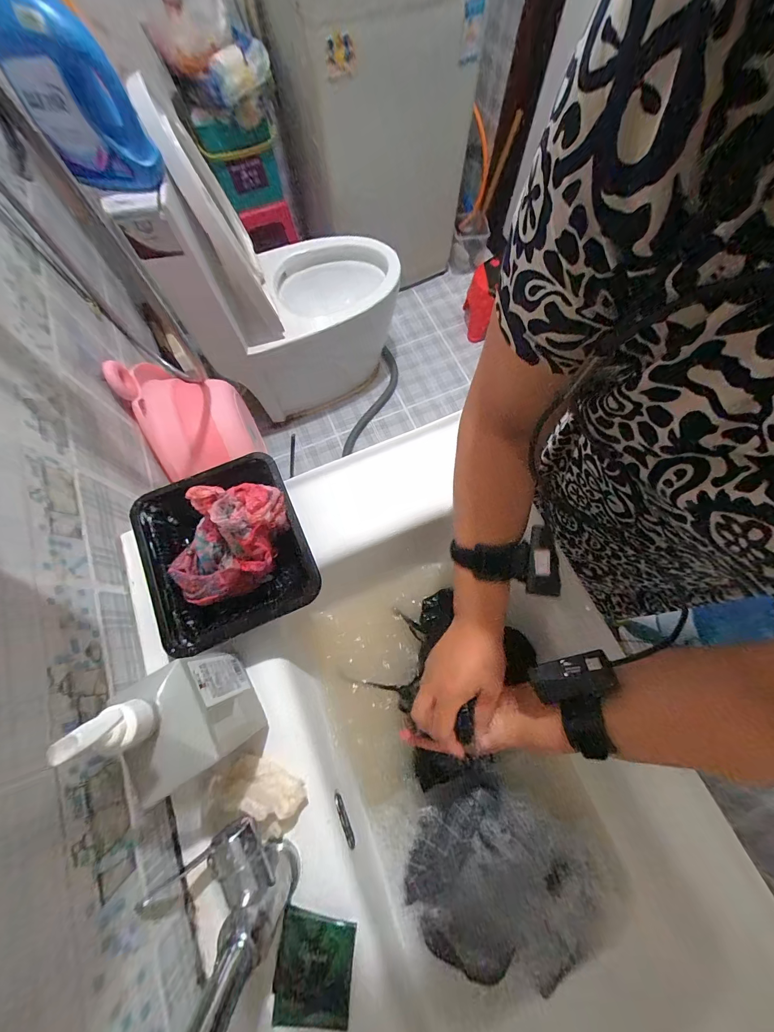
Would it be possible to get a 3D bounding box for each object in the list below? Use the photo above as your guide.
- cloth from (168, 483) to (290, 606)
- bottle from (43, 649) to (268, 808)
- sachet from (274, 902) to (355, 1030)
[{"bbox_3d":[-0.172,0.027,0.381,0.103,0.062,0.145,18,73,7],"label":"cloth"},{"bbox_3d":[-0.173,0.170,0.286,0.056,0.193,0.087,-30,74,-9],"label":"bottle"},{"bbox_3d":[-0.067,0.414,0.316,0.069,0.010,0.077,5,72,2],"label":"sachet"}]

